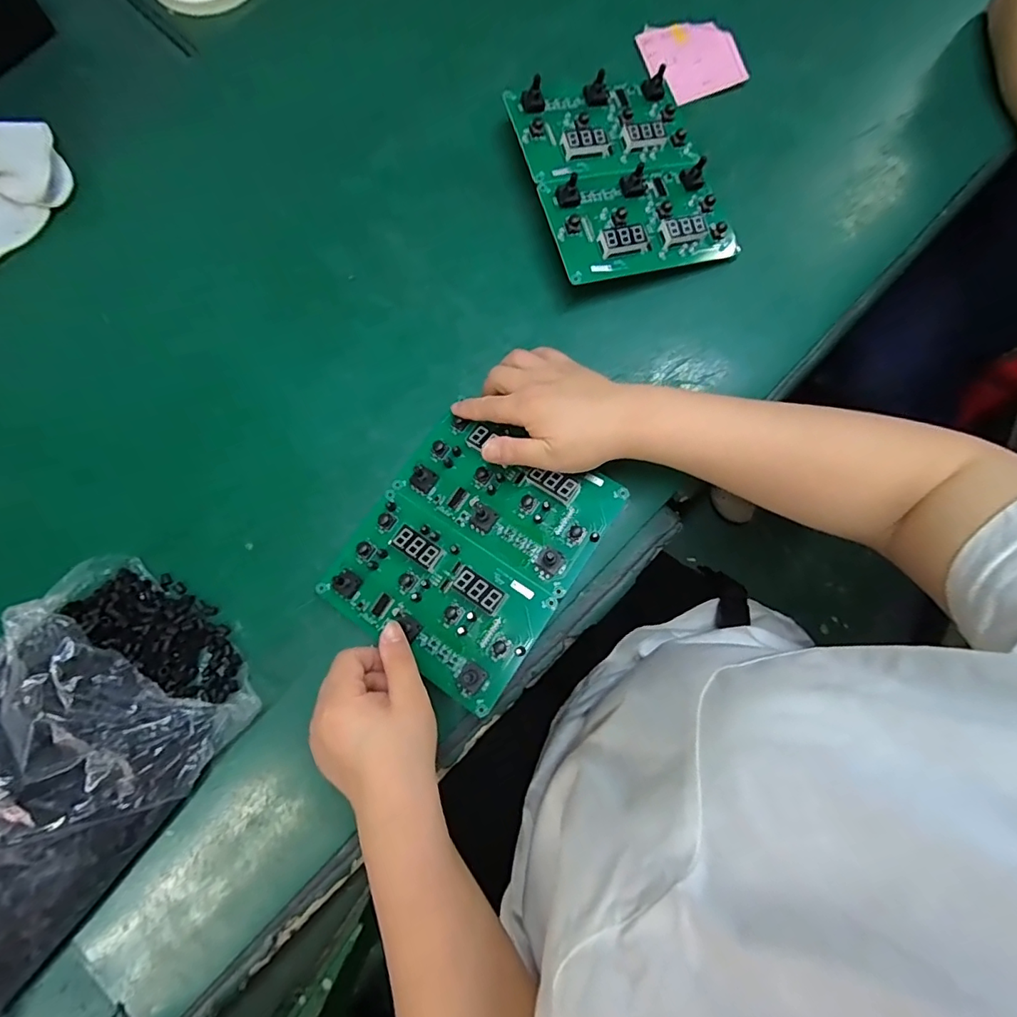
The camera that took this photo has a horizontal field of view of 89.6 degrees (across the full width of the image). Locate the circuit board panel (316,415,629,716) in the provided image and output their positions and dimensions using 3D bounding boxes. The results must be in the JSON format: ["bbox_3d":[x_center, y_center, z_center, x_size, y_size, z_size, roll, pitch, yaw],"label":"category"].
[{"bbox_3d":[-0.031,0.028,0.394,0.160,0.015,0.192,32,81,14],"label":"circuit board panel"}]

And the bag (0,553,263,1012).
[{"bbox_3d":[-0.332,0.188,0.344,0.175,0.084,0.301,39,82,6],"label":"bag"}]

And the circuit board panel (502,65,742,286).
[{"bbox_3d":[0.100,-0.303,0.458,0.164,0.035,0.204,-17,80,-3],"label":"circuit board panel"}]

